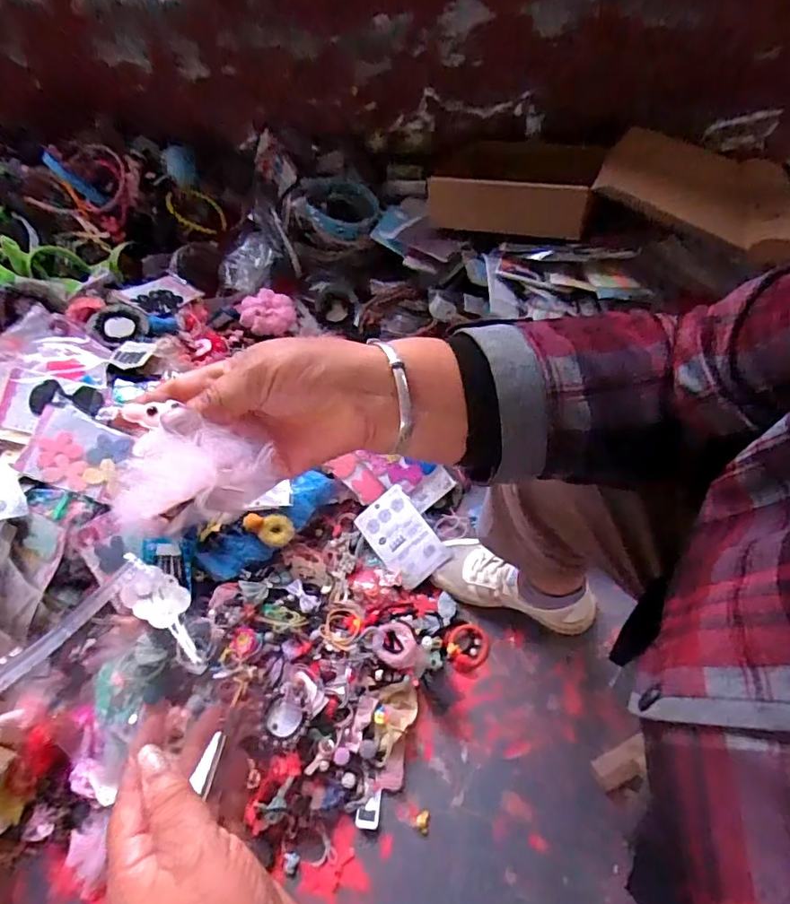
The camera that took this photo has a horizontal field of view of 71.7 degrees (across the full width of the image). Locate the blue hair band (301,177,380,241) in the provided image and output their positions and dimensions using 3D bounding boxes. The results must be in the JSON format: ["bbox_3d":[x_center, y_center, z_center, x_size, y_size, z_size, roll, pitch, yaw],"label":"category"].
[{"bbox_3d":[-0.099,-0.460,1.038,0.147,0.053,0.131,0,64,-16],"label":"blue hair band"}]

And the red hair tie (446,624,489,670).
[{"bbox_3d":[0.101,0.268,0.755,0.058,0.010,0.058,-1,59,2],"label":"red hair tie"}]

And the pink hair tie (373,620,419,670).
[{"bbox_3d":[0.002,0.259,0.732,0.054,0.022,0.065,-34,63,-16],"label":"pink hair tie"}]

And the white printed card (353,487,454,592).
[{"bbox_3d":[0.010,0.128,0.815,0.093,0.007,0.136,-42,75,16],"label":"white printed card"}]

